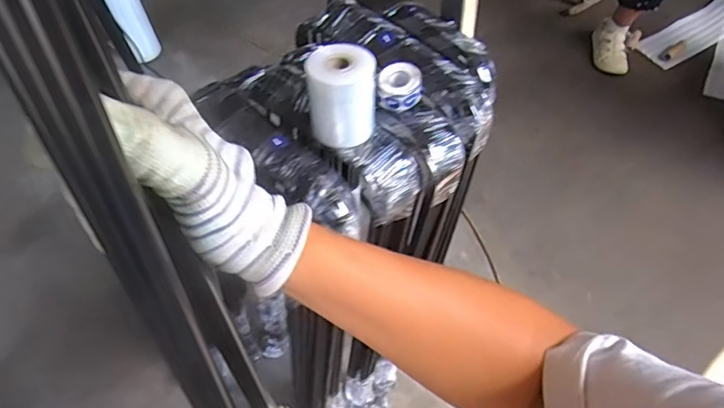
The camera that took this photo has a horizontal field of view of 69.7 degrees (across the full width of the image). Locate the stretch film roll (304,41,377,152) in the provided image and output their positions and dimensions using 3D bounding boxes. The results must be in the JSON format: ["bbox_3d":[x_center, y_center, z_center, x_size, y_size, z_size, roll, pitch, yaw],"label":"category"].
[{"bbox_3d":[-0.026,-0.136,0.655,0.086,0.102,0.079,1,56,4],"label":"stretch film roll"}]

